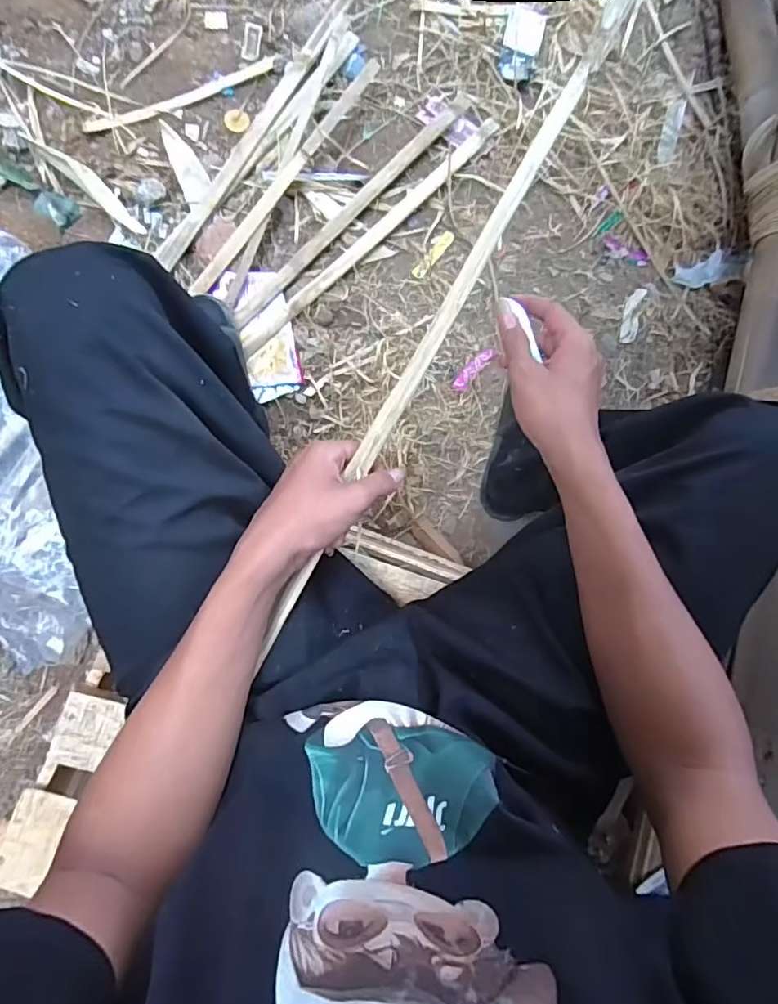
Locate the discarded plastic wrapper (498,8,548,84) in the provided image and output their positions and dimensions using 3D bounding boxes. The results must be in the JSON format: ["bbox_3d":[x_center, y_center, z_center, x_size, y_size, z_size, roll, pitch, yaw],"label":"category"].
[{"bbox_3d":[0.217,-0.740,0.874,0.063,0.035,0.115,11,90,-7],"label":"discarded plastic wrapper"}]

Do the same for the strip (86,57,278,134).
[{"bbox_3d":[-0.317,-0.621,0.828,0.302,0.008,0.026,-25,94,-6],"label":"strip"}]

